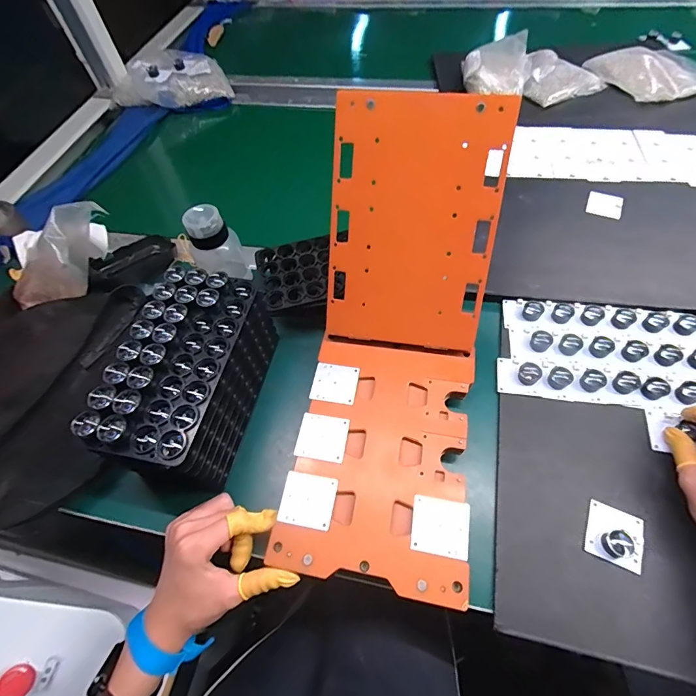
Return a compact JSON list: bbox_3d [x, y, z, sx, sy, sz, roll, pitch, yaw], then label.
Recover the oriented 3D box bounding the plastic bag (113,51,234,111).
[{"bbox_3d":[-0.381,-0.566,0.802,0.231,0.051,0.182,-25,61,-11],"label":"plastic bag"}]

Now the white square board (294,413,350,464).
[{"bbox_3d":[-0.025,0.088,0.374,0.048,0.004,0.044,8,60,9],"label":"white square board"}]

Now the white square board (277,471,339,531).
[{"bbox_3d":[-0.036,0.138,0.344,0.047,0.004,0.044,7,60,8],"label":"white square board"}]

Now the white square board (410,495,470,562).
[{"bbox_3d":[0.080,0.154,0.327,0.048,0.004,0.044,8,60,8],"label":"white square board"}]

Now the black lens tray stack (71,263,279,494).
[{"bbox_3d":[-0.156,0.031,0.386,0.093,0.116,0.193,10,61,10],"label":"black lens tray stack"}]

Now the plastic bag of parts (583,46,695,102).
[{"bbox_3d":[0.569,-0.525,0.710,0.161,0.027,0.171,-18,60,-6],"label":"plastic bag of parts"}]

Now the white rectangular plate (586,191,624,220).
[{"bbox_3d":[0.371,-0.207,0.543,0.045,0.004,0.049,20,63,15],"label":"white rectangular plate"}]

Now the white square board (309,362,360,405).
[{"bbox_3d":[-0.014,0.038,0.404,0.047,0.004,0.044,7,60,8],"label":"white square board"}]

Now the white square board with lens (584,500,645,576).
[{"bbox_3d":[0.241,0.165,0.333,0.046,0.028,0.047,21,63,16],"label":"white square board with lens"}]

